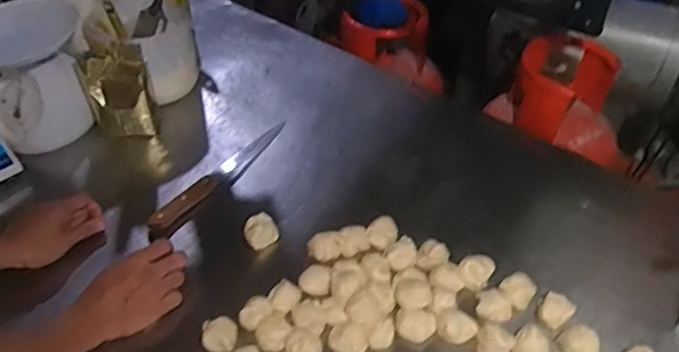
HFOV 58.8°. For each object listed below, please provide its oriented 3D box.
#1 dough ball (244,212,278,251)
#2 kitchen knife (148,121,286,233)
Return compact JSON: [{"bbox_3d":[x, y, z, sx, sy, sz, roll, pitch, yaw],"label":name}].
[{"bbox_3d":[-0.115,0.083,0.891,0.045,0.043,0.042,-1,45,1],"label":"dough ball"},{"bbox_3d":[-0.194,-0.007,1.004,0.052,0.017,0.300,24,50,24],"label":"kitchen knife"}]

